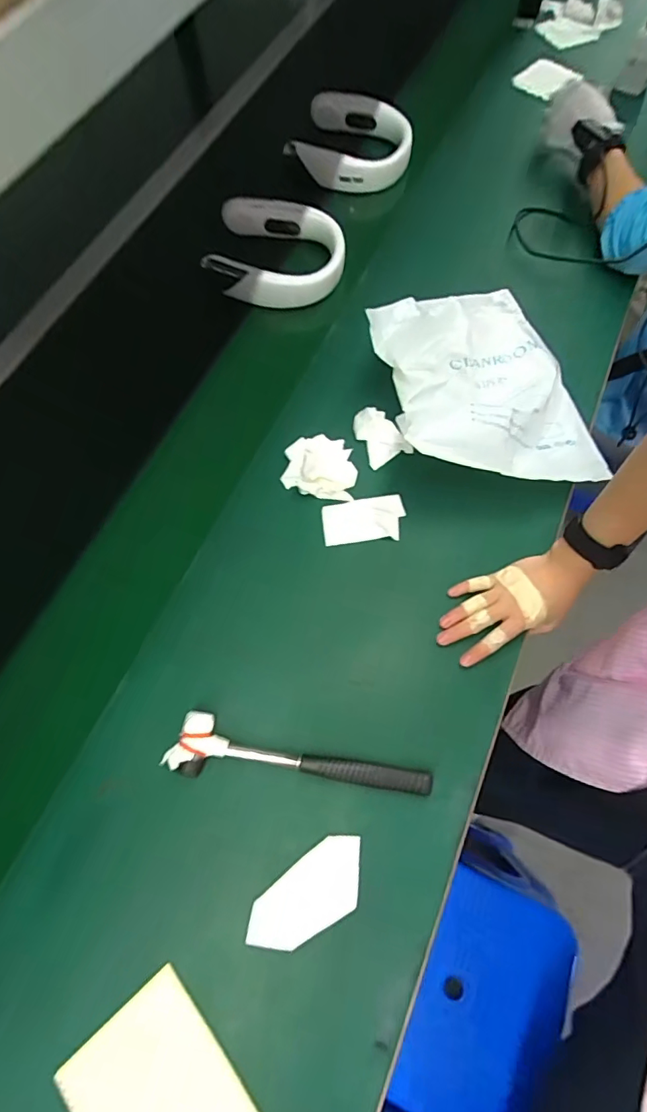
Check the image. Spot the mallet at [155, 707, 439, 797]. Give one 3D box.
[{"bbox_3d":[-0.023,0.207,0.482,0.260,0.026,0.057,9,70,3],"label":"mallet"}]

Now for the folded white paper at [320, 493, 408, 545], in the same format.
[{"bbox_3d":[0.050,-0.045,0.593,0.100,0.008,0.057,-4,69,-2],"label":"folded white paper"}]

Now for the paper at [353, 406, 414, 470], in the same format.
[{"bbox_3d":[0.074,-0.161,0.626,0.053,0.020,0.078,-25,71,-9],"label":"paper"}]

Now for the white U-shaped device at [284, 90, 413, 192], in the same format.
[{"bbox_3d":[0.055,-0.744,0.861,0.198,0.059,0.181,20,70,10],"label":"white U-shaped device"}]

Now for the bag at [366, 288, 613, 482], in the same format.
[{"bbox_3d":[0.195,-0.236,0.615,0.242,0.095,0.322,-9,70,-4],"label":"bag"}]

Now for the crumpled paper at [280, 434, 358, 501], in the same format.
[{"bbox_3d":[-0.003,-0.116,0.602,0.090,0.021,0.083,9,70,3],"label":"crumpled paper"}]

